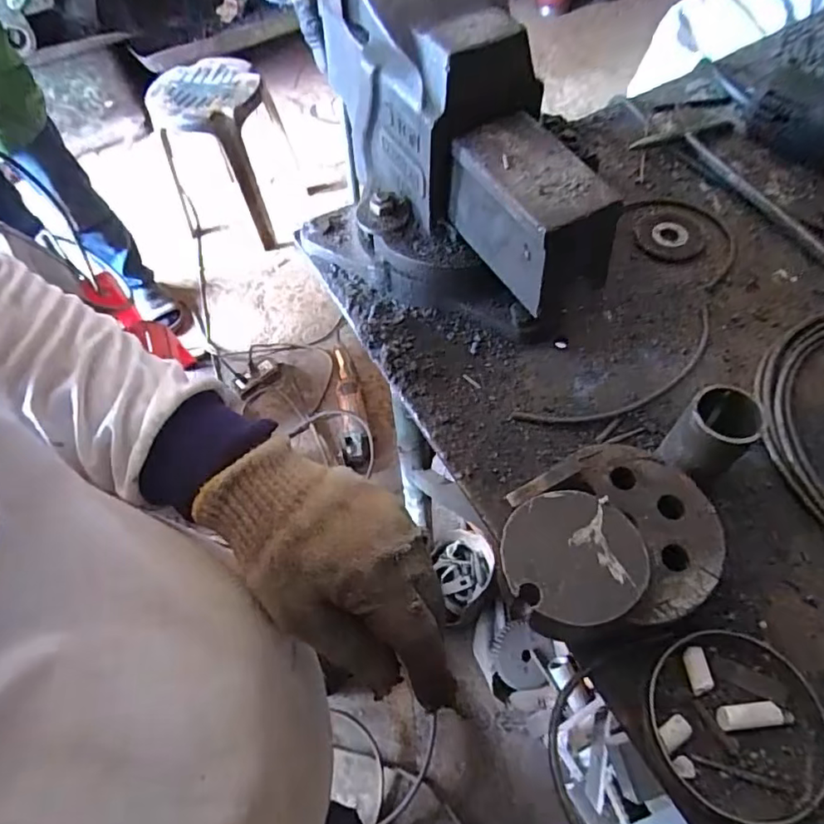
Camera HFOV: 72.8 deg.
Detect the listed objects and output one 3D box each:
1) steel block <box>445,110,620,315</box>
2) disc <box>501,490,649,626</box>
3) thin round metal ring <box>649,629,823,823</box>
[{"bbox_3d":[0.082,-0.141,0.394,0.067,0.072,0.113,-26,60,-12],"label":"steel block"},{"bbox_3d":[0.083,0.073,0.288,0.070,0.004,0.067,-2,58,3],"label":"disc"},{"bbox_3d":[0.178,0.169,0.304,0.088,0.014,0.089,-2,58,3],"label":"thin round metal ring"}]

